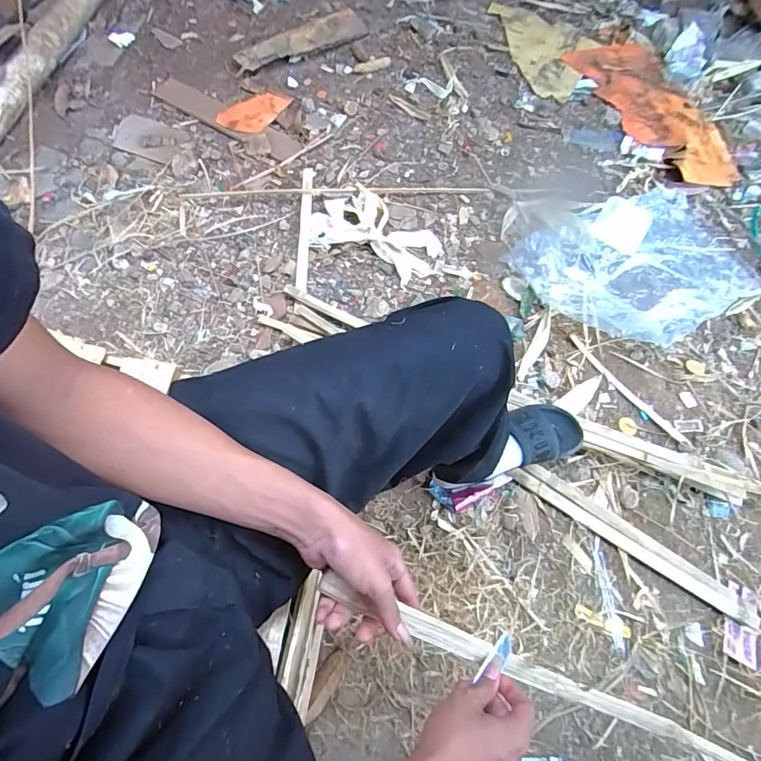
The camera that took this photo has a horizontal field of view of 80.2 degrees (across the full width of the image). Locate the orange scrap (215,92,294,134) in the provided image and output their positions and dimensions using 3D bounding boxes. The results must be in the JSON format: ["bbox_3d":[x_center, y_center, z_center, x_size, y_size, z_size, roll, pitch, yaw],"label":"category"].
[{"bbox_3d":[-0.357,-0.785,1.314,0.221,0.023,0.128,-36,71,-16],"label":"orange scrap"}]

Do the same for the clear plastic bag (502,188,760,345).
[{"bbox_3d":[0.617,-0.289,1.073,0.535,0.065,0.402,-27,69,-13],"label":"clear plastic bag"}]

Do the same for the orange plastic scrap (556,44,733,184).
[{"bbox_3d":[0.834,-0.826,1.365,0.260,0.024,0.642,-23,68,-11],"label":"orange plastic scrap"}]

